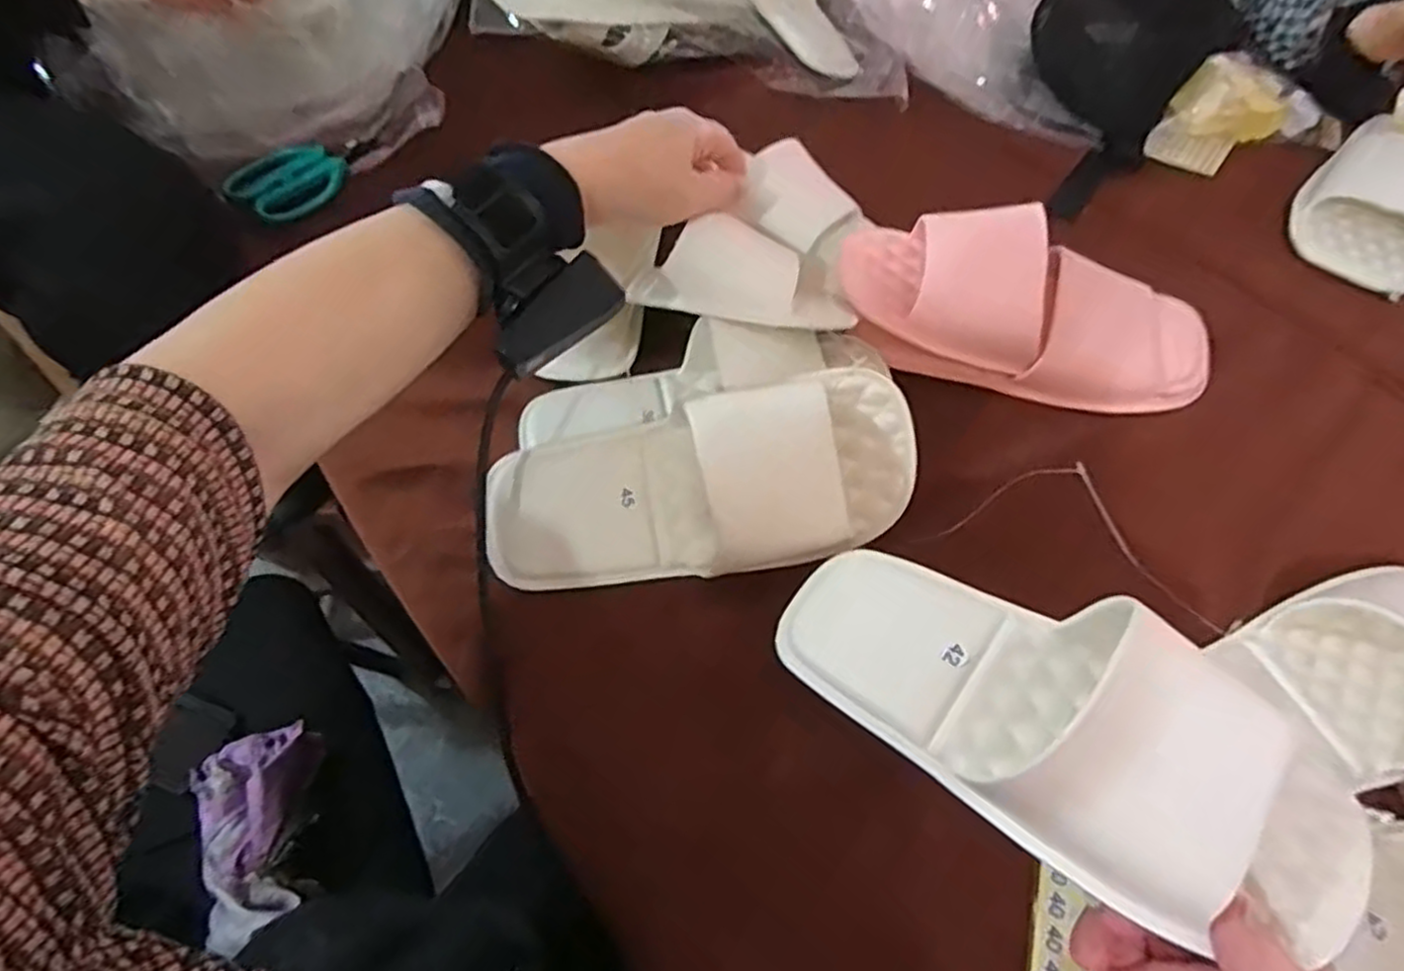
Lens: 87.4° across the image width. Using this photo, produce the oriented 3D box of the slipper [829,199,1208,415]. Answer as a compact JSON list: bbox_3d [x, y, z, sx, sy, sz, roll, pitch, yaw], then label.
[{"bbox_3d":[0.207,-0.114,0.475,0.242,0.080,0.104,21,61,12],"label":"slipper"}]

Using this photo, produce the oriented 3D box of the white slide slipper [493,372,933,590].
[{"bbox_3d":[-0.002,0.003,0.394,0.235,0.058,0.094,-11,85,3],"label":"white slide slipper"}]

